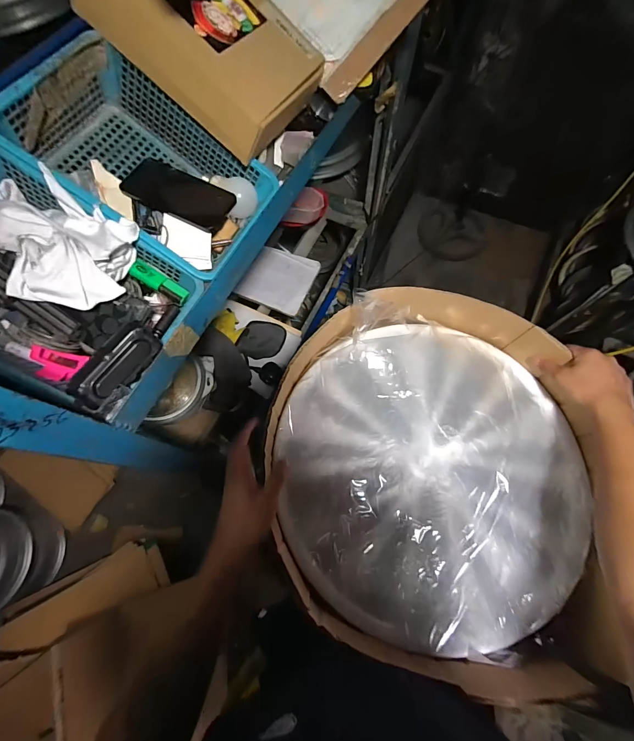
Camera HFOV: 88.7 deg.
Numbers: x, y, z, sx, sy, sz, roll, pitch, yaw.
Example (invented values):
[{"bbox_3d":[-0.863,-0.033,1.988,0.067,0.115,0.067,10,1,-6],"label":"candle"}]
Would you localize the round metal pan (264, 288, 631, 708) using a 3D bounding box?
[{"bbox_3d":[0.183,0.138,0.515,0.514,0.097,0.529,11,70,5],"label":"round metal pan"}]

